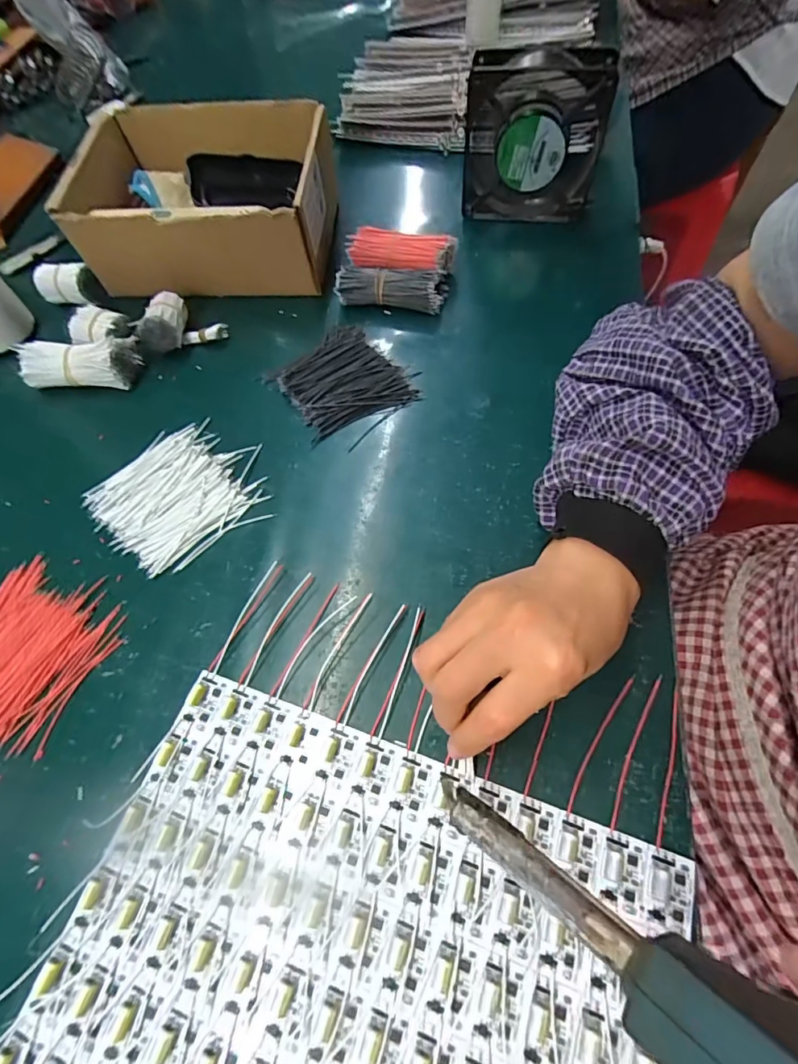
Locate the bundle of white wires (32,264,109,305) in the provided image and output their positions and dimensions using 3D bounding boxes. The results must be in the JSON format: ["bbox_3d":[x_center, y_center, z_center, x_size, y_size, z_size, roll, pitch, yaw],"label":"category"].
[{"bbox_3d":[-0.326,-0.243,0.470,0.051,0.029,0.029,9,64,8],"label":"bundle of white wires"}]

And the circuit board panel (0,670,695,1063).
[{"bbox_3d":[-0.026,0.227,0.220,0.287,0.008,0.236,17,65,12],"label":"circuit board panel"}]

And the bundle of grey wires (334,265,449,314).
[{"bbox_3d":[-0.006,-0.225,0.438,0.097,0.031,0.035,9,64,9],"label":"bundle of grey wires"}]

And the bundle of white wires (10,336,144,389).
[{"bbox_3d":[-0.276,-0.147,0.412,0.097,0.034,0.036,-3,62,3],"label":"bundle of white wires"}]

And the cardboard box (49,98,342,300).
[{"bbox_3d":[-0.179,-0.320,0.462,0.221,0.085,0.175,3,63,5],"label":"cardboard box"}]

